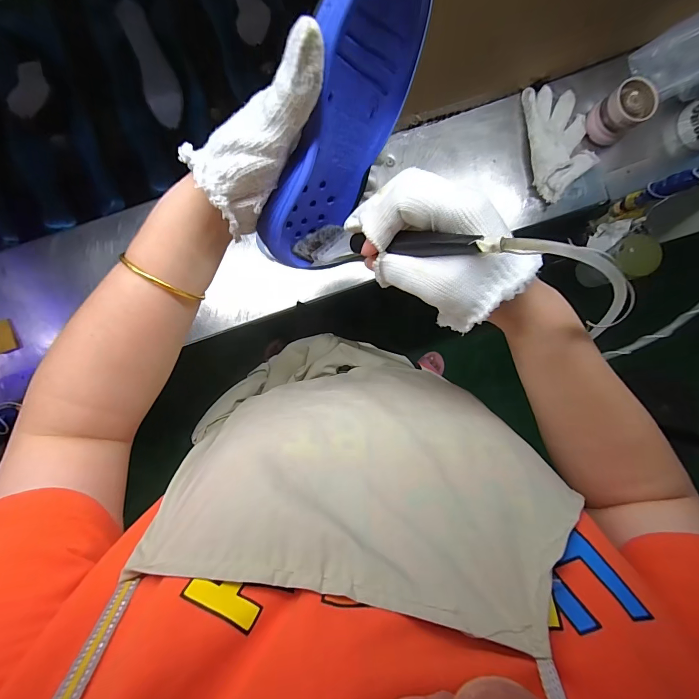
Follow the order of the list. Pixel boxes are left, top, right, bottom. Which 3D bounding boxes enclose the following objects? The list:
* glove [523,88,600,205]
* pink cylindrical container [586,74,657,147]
[{"bbox_3d":[0.342,-0.341,0.587,0.102,0.028,0.180,-12,92,-4],"label":"glove"},{"bbox_3d":[0.429,-0.374,0.559,0.067,0.061,0.063,0,91,-4],"label":"pink cylindrical container"}]

